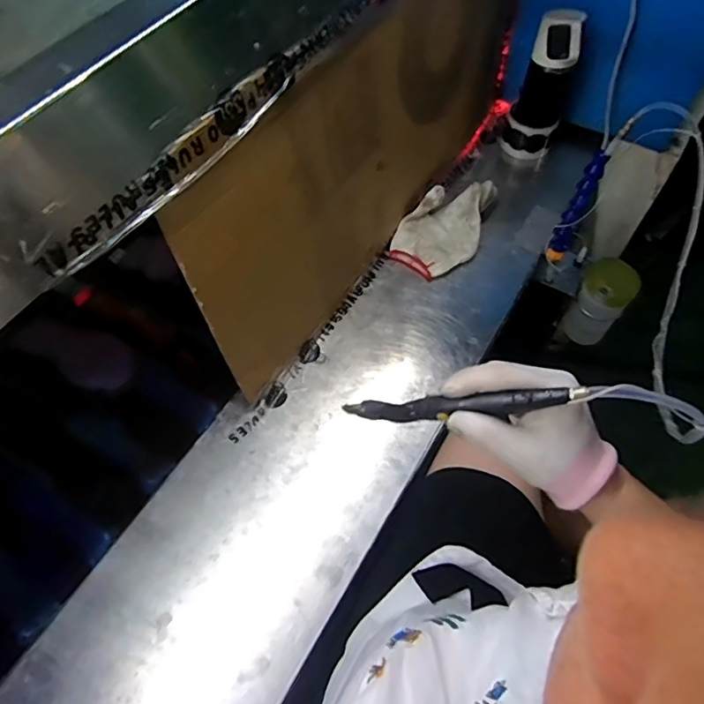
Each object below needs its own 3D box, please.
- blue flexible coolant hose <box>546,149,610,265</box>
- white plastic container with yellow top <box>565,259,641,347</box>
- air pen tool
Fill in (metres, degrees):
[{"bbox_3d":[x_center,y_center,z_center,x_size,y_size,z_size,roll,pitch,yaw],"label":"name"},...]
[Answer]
[{"bbox_3d":[0.304,-0.192,0.715,0.028,0.152,0.025,31,41,19],"label":"blue flexible coolant hose"},{"bbox_3d":[0.387,-0.075,0.831,0.076,0.129,0.072,30,63,17],"label":"white plastic container with yellow top"},{"bbox_3d":[0.068,0.035,0.349,0.156,0.022,0.011,-8,54,27],"label":"air pen tool"}]

